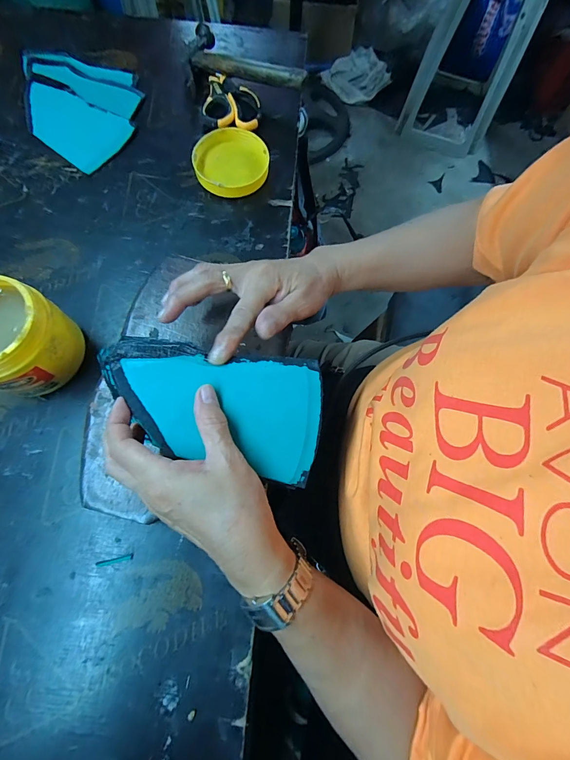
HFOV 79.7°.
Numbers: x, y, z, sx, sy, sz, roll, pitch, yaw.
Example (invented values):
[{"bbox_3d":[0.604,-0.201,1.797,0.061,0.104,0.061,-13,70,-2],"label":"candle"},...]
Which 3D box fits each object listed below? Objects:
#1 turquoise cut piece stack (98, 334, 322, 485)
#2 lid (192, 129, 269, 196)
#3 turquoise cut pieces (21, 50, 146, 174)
[{"bbox_3d":[-0.058,0.012,0.267,0.176,0.011,0.094,16,73,2],"label":"turquoise cut piece stack"},{"bbox_3d":[-0.068,-0.276,0.438,0.092,0.026,0.092,1,73,-2],"label":"lid"},{"bbox_3d":[-0.291,-0.389,0.473,0.210,0.015,0.156,35,75,9],"label":"turquoise cut pieces"}]

